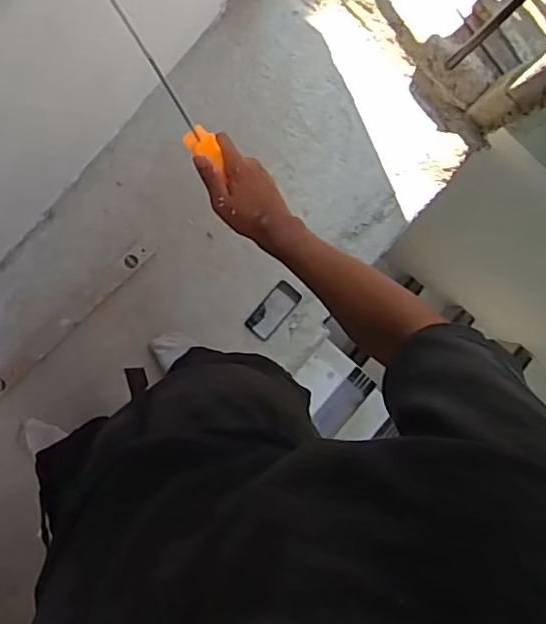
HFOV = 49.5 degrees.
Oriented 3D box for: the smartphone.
[{"bbox_3d":[0.002,-0.004,1.606,0.085,0.010,0.165,35,99,-15],"label":"smartphone"}]

